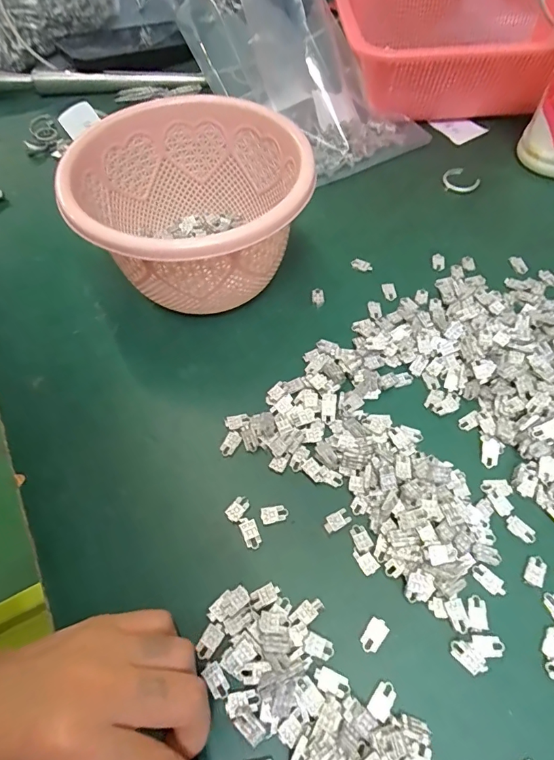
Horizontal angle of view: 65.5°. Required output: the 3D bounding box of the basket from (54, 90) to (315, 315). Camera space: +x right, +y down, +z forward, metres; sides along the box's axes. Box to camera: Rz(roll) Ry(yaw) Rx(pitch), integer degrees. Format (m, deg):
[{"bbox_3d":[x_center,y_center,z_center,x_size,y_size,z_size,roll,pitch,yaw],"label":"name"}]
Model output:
[{"bbox_3d":[-0.053,-0.107,0.291,0.133,0.091,0.147,-30,62,-16],"label":"basket"}]

